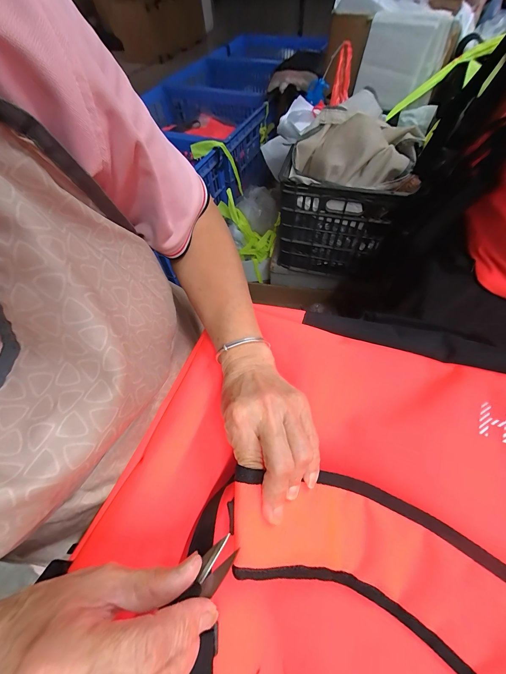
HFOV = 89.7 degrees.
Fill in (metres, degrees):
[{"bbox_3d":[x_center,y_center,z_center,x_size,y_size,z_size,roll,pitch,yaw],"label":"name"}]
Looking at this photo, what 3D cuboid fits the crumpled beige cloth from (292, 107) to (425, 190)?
[{"bbox_3d":[0.259,-0.473,0.630,0.286,0.106,0.194,22,63,16],"label":"crumpled beige cloth"}]

